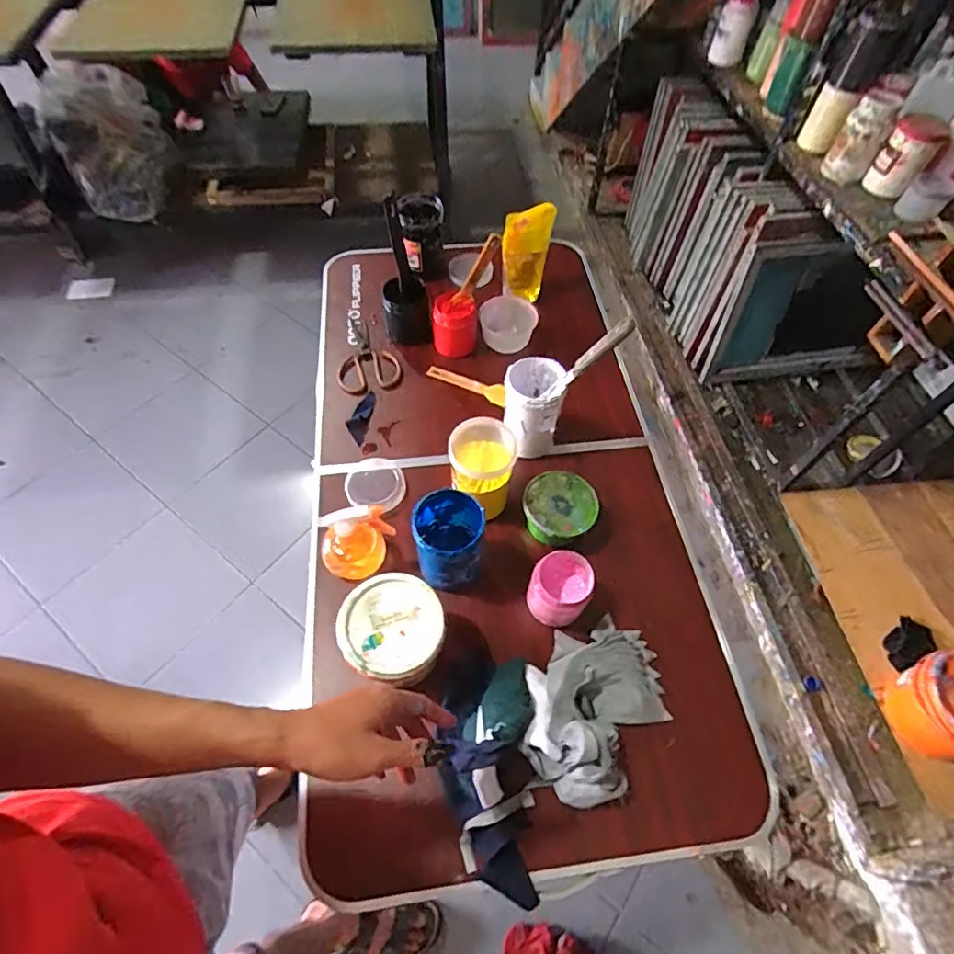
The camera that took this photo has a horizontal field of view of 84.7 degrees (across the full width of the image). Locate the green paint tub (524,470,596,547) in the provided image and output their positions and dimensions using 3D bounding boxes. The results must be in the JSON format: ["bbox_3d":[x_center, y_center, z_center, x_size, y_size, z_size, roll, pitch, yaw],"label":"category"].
[{"bbox_3d":[0.133,0.054,0.836,0.106,0.070,0.111,1,58,-1],"label":"green paint tub"}]

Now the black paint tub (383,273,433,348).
[{"bbox_3d":[-0.143,-0.331,1.038,0.092,0.106,0.084,1,58,-1],"label":"black paint tub"}]

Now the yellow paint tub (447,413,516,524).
[{"bbox_3d":[0.008,-0.014,0.820,0.088,0.138,0.102,4,58,1],"label":"yellow paint tub"}]

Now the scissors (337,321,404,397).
[{"bbox_3d":[-0.223,-0.233,1.035,0.121,0.016,0.180,-18,60,-12],"label":"scissors"}]

